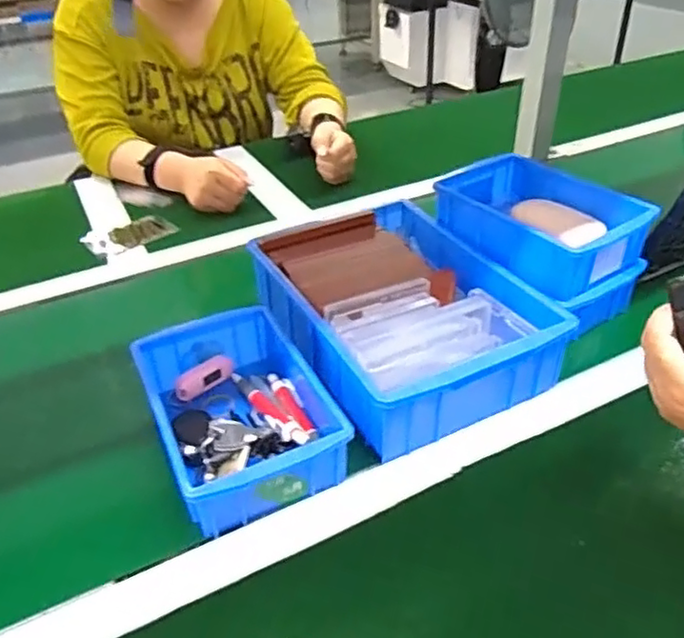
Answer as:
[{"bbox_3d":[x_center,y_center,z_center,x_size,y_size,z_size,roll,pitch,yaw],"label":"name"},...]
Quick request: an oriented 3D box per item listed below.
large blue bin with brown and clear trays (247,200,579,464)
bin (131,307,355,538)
[{"bbox_3d":[0.052,-0.008,0.640,0.202,0.083,0.286,-20,40,-22],"label":"large blue bin with brown and clear trays"},{"bbox_3d":[-0.091,0.084,0.575,0.137,0.077,0.202,-16,39,-18],"label":"bin"}]

